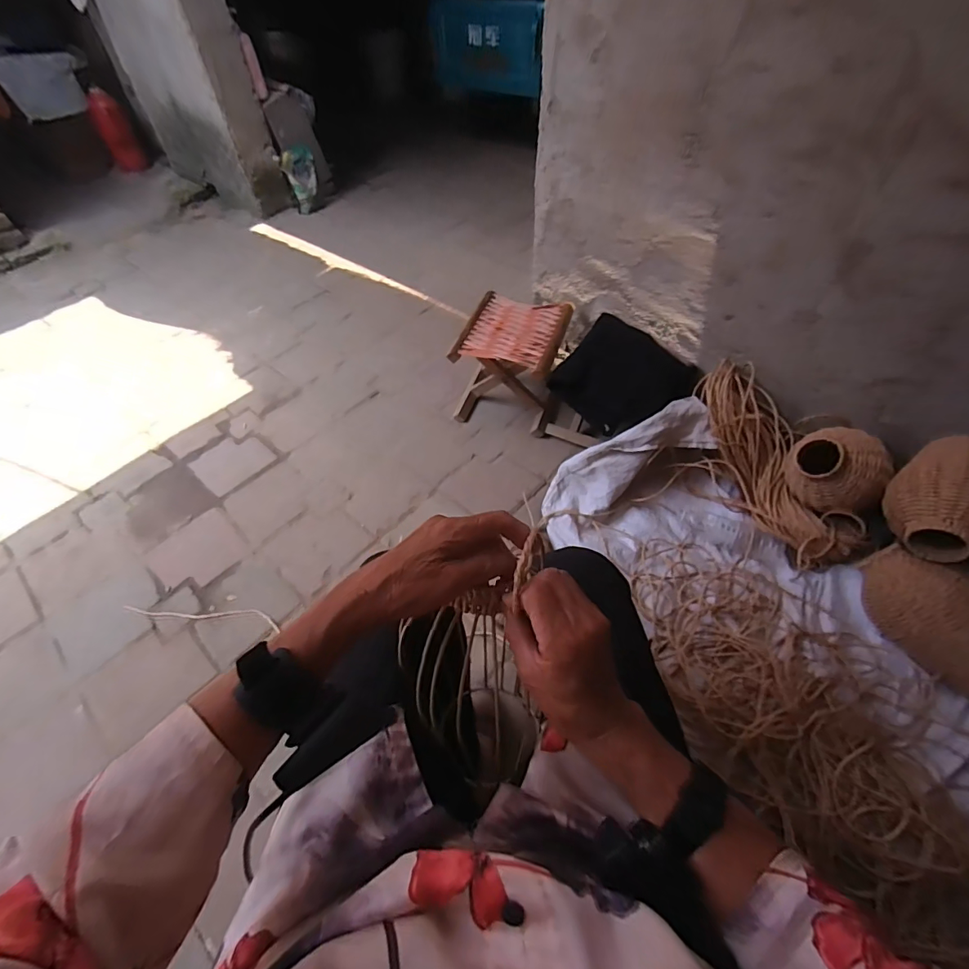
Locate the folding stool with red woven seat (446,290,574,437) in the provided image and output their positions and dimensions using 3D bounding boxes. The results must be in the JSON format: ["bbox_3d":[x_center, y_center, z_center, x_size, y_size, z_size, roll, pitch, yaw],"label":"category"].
[{"bbox_3d":[0.087,-0.358,1.319,0.260,0.231,0.322,13,54,13],"label":"folding stool with red woven seat"}]

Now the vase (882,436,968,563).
[{"bbox_3d":[0.868,0.006,0.850,0.147,0.137,0.240,26,58,20],"label":"vase"}]

